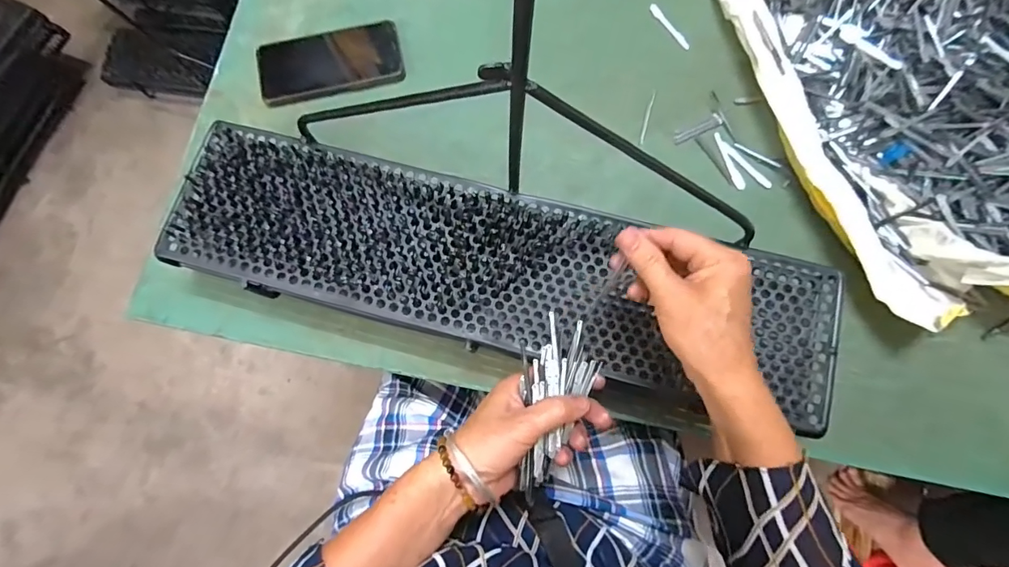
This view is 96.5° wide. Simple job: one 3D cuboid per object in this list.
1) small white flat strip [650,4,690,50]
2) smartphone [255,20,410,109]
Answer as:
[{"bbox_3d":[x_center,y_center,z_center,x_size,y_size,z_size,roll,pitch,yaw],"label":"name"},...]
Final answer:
[{"bbox_3d":[0.192,-0.298,0.524,0.010,0.004,0.068,-37,82,2],"label":"small white flat strip"},{"bbox_3d":[-0.197,-0.247,0.507,0.161,0.014,0.075,-16,78,-2],"label":"smartphone"}]

